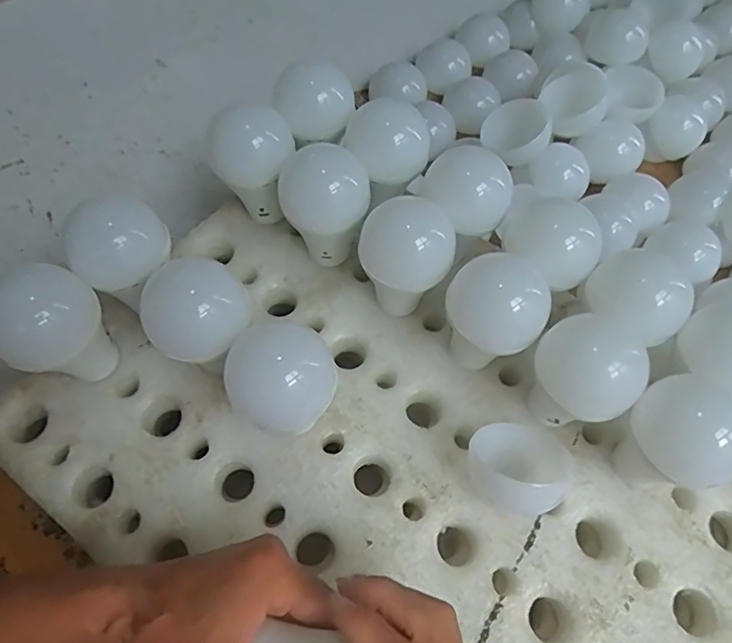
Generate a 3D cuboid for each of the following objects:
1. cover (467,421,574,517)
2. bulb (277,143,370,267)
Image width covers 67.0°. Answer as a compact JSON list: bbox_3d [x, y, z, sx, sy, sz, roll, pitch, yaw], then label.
[{"bbox_3d":[0.100,0.092,0.363,0.061,0.045,0.061,37,68,15],"label":"cover"},{"bbox_3d":[-0.031,-0.084,0.419,0.065,0.095,0.060,-1,63,-4],"label":"bulb"}]

